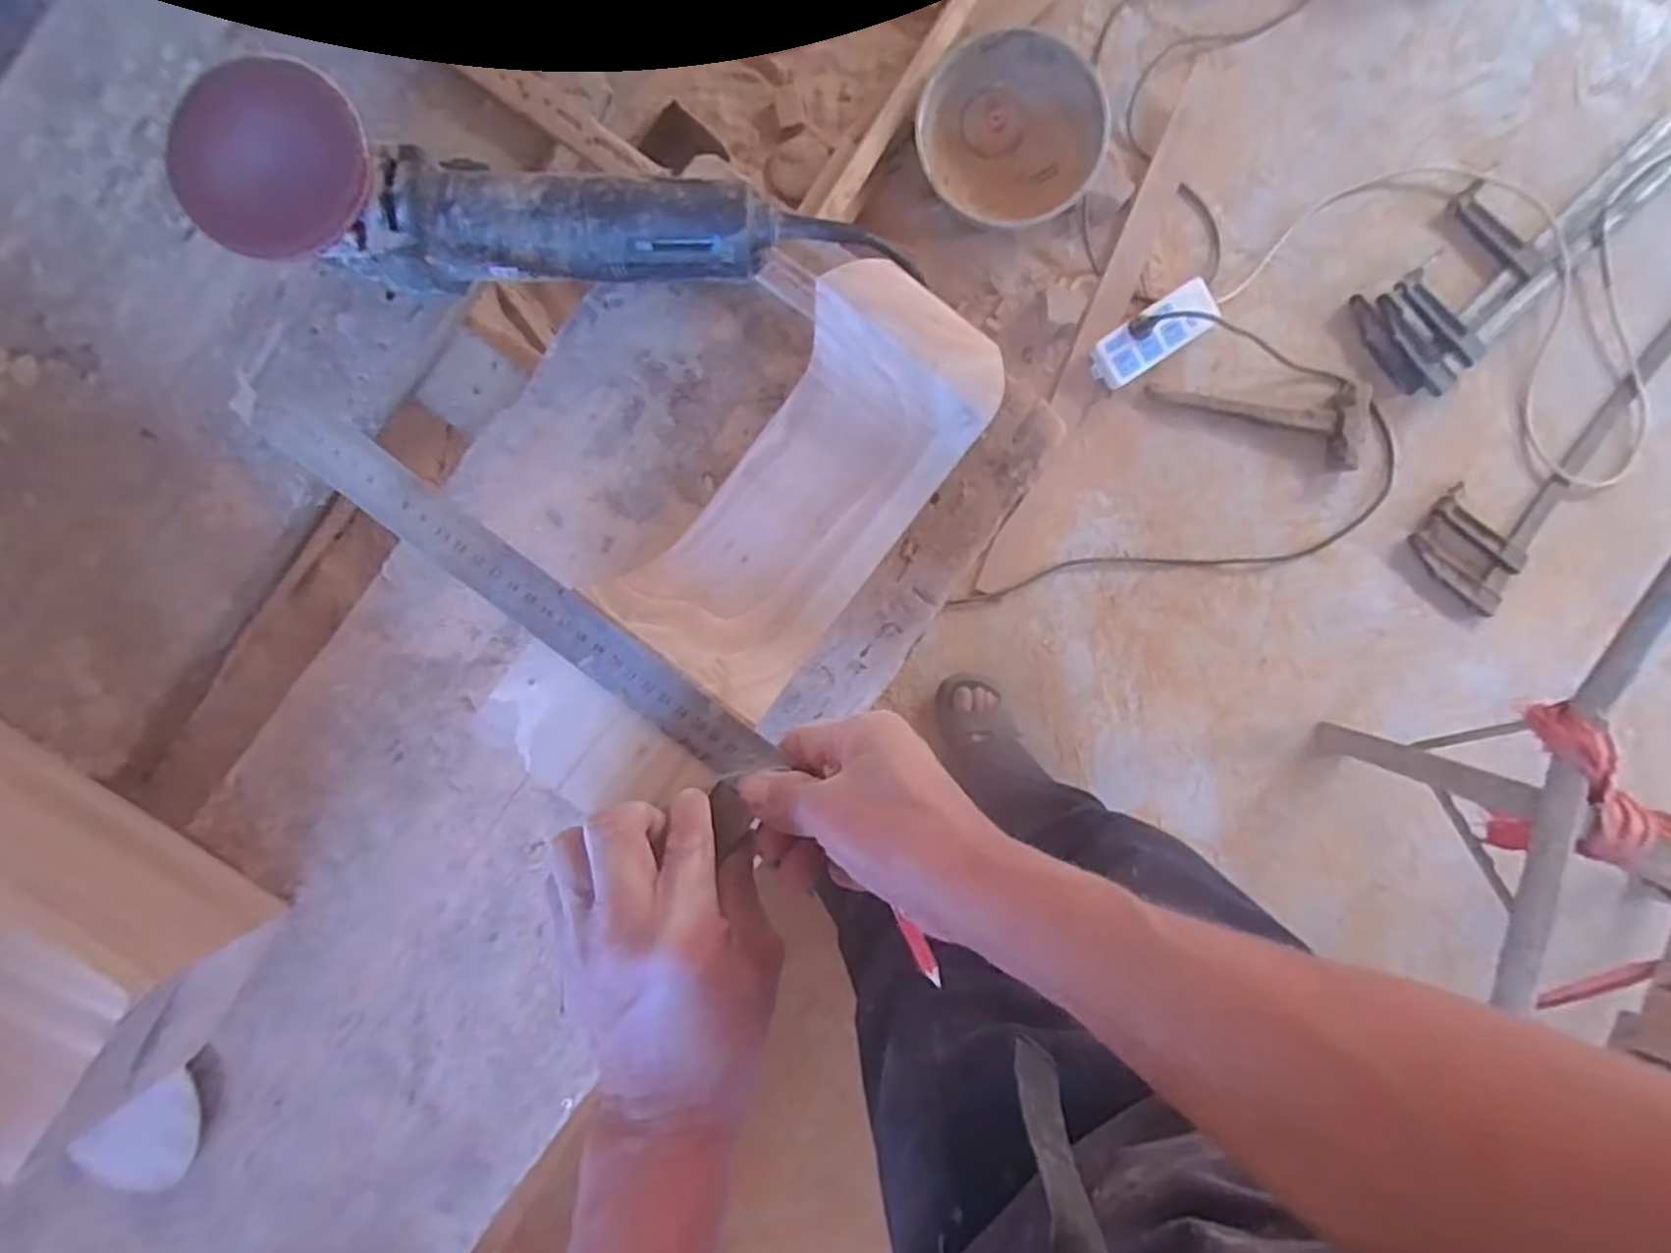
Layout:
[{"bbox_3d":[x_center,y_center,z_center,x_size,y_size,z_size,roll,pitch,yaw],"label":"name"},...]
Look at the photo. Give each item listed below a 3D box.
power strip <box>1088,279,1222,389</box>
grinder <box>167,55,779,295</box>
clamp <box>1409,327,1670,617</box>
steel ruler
[{"bbox_3d":[0.483,-0.442,1.147,0.194,0.056,0.078,-34,90,0],"label":"power strip"},{"bbox_3d":[-0.183,-0.231,0.419,0.295,0.078,0.085,1,93,-11],"label":"grinder"},{"bbox_3d":[1.118,-0.280,1.170,0.164,0.030,0.552,38,93,-1],"label":"clamp"},{"bbox_3d":[-0.147,-0.016,0.362,0.278,0.006,0.028,37,86,-4],"label":"steel ruler"}]

